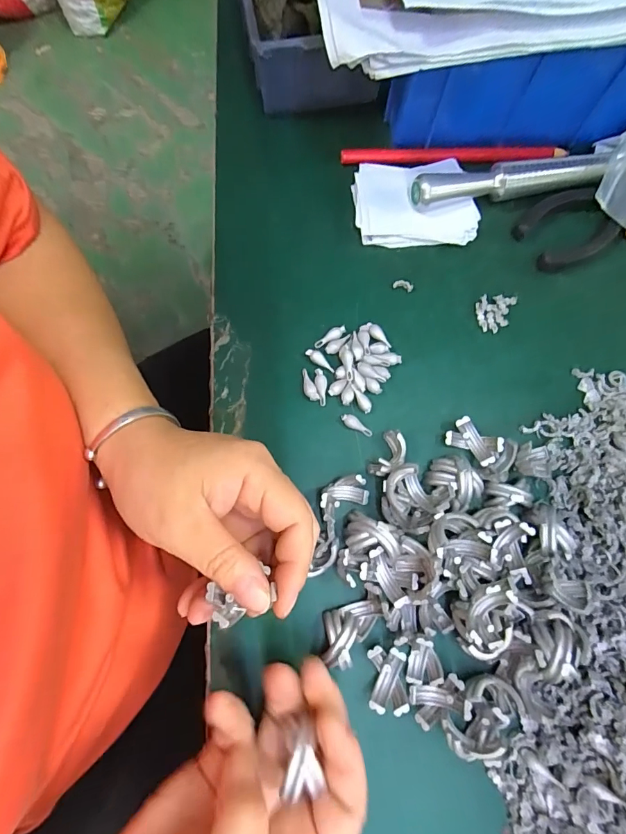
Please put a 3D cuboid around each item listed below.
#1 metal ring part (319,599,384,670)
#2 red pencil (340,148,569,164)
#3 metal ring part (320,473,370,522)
[{"bbox_3d":[0.019,0.115,0.227,0.024,0.017,0.038,36,79,7],"label":"metal ring part"},{"bbox_3d":[0.101,-0.192,0.303,0.160,0.007,0.013,0,77,-1],"label":"red pencil"},{"bbox_3d":[0.018,0.046,0.243,0.030,0.020,0.019,-21,78,-6],"label":"metal ring part"}]

